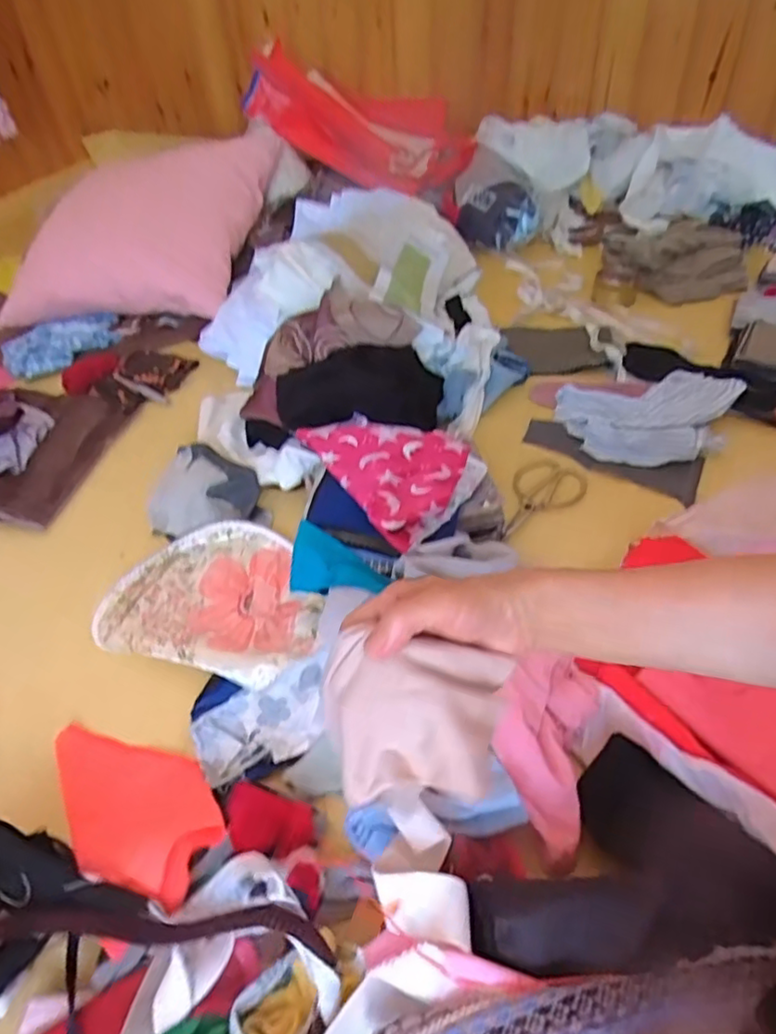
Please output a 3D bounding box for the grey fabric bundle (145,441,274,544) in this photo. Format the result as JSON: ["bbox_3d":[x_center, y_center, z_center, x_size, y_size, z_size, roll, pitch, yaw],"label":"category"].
[{"bbox_3d":[-0.250,-0.043,0.858,0.160,0.045,0.146,-10,45,-4],"label":"grey fabric bundle"}]

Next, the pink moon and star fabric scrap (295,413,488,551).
[{"bbox_3d":[0.009,-0.073,0.775,0.165,0.020,0.232,-29,49,-21],"label":"pink moon and star fabric scrap"}]

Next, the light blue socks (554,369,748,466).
[{"bbox_3d":[0.360,-0.137,0.875,0.238,0.064,0.131,4,46,9],"label":"light blue socks"}]

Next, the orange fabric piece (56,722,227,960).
[{"bbox_3d":[-0.239,0.261,0.565,0.231,0.040,0.135,19,48,42],"label":"orange fabric piece"}]

